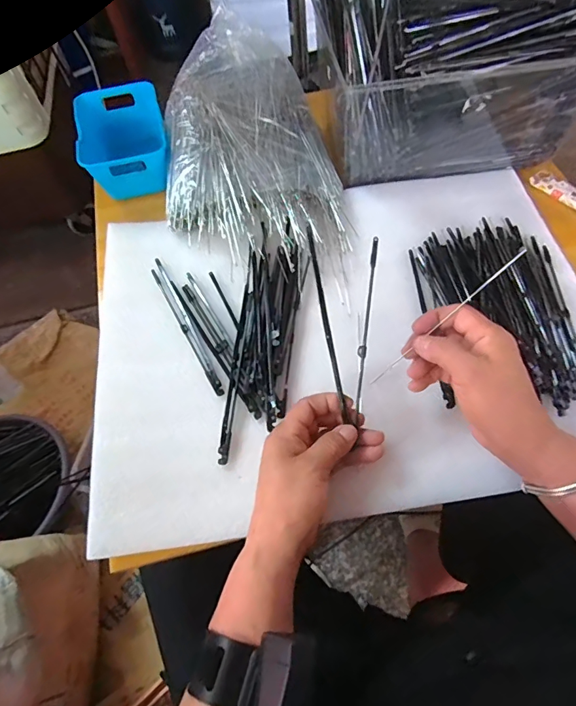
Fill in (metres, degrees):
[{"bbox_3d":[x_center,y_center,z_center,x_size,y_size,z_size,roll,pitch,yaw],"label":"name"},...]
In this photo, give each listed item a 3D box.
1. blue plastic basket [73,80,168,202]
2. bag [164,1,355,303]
[{"bbox_3d":[-0.210,-0.273,0.559,0.106,0.062,0.158,-17,62,-5],"label":"blue plastic basket"},{"bbox_3d":[-0.041,-0.234,0.507,0.203,0.100,0.341,-5,62,1],"label":"bag"}]

